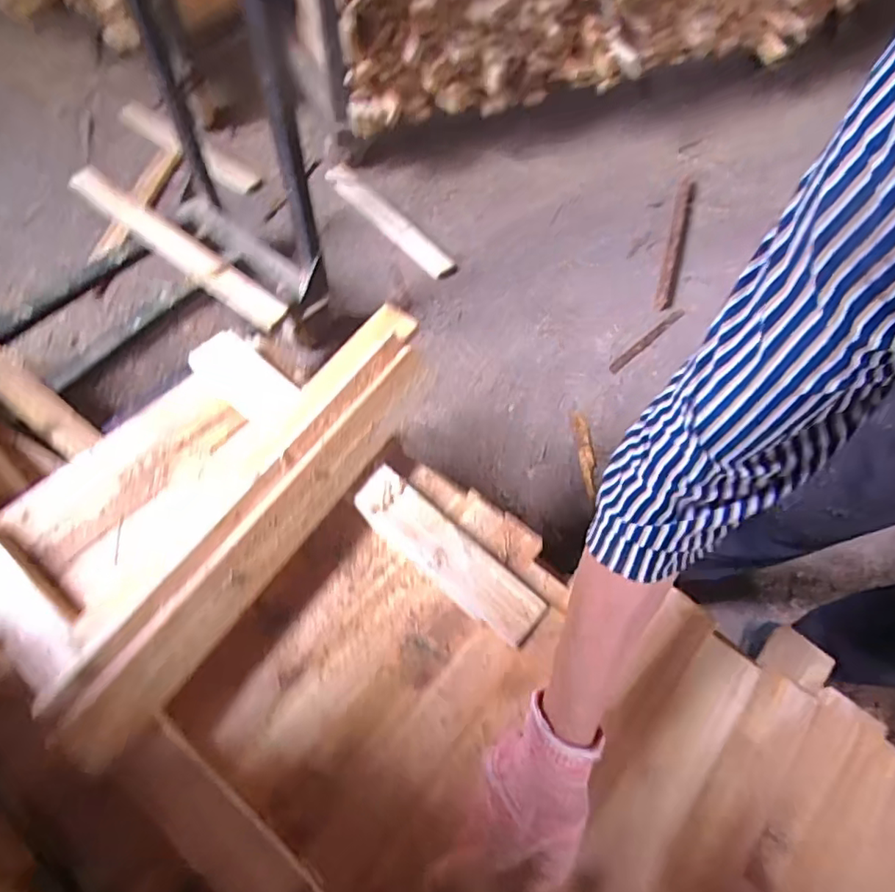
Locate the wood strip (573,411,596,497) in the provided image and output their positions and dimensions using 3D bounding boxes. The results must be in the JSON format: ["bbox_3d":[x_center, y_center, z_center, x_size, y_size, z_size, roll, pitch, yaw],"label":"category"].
[{"bbox_3d":[0.280,0.012,1.166,0.030,0.012,0.182,0,61,-4],"label":"wood strip"}]

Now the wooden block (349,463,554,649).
[{"bbox_3d":[0.000,0.109,0.599,0.224,0.021,0.058,38,65,16],"label":"wooden block"}]

